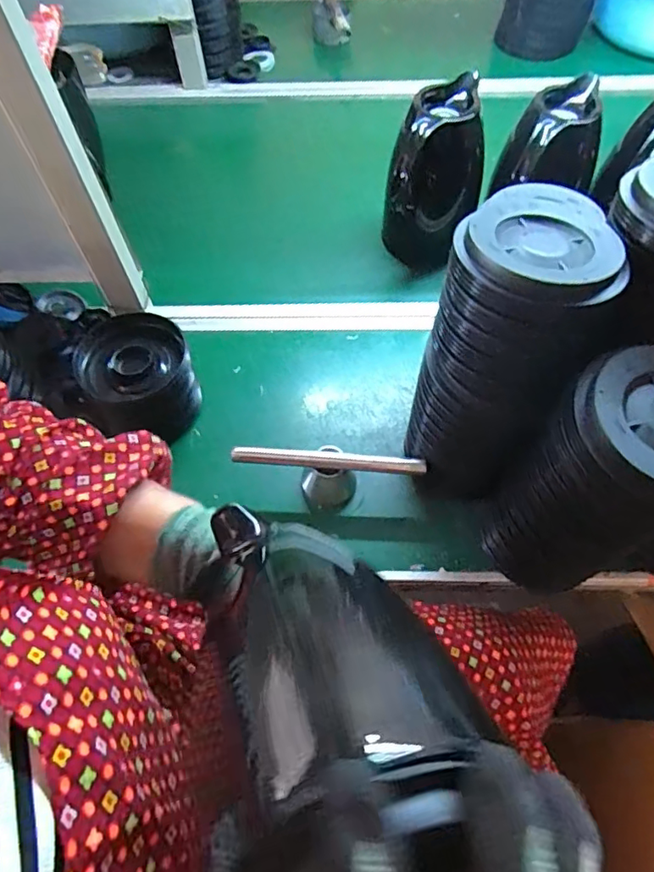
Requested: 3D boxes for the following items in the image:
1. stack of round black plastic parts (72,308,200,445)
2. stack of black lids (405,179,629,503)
[{"bbox_3d":[-0.215,-0.061,0.634,0.122,0.090,0.135,-17,60,-6],"label":"stack of round black plastic parts"},{"bbox_3d":[0.156,-0.064,0.496,0.136,0.277,0.117,-35,64,-16],"label":"stack of black lids"}]

